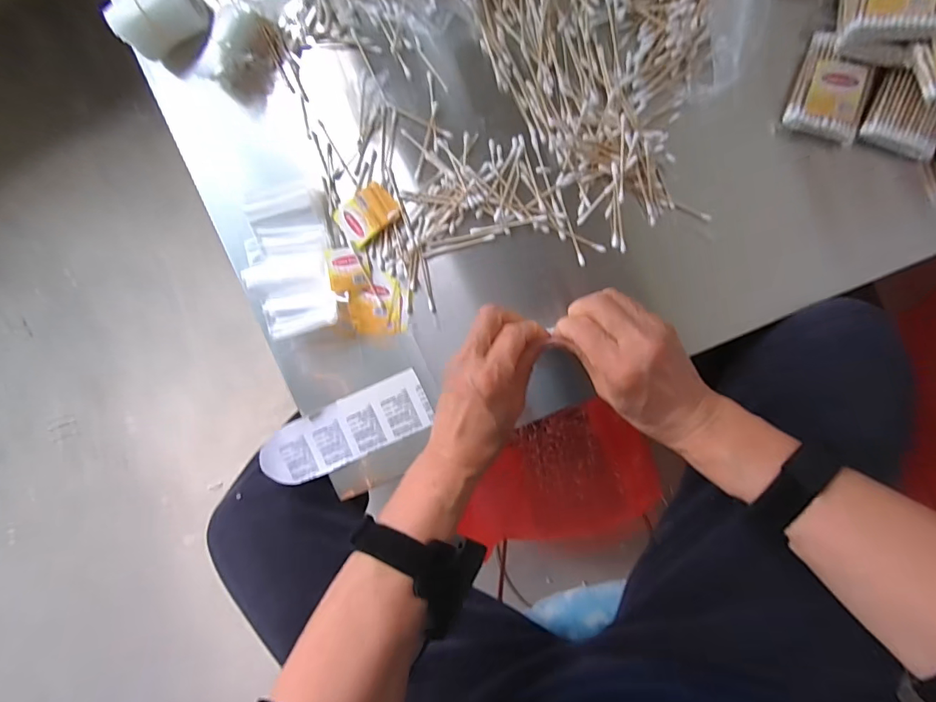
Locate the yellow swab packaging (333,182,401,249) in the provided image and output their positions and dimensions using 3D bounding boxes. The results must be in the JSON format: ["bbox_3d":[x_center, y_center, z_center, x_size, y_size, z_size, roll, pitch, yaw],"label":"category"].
[{"bbox_3d":[-0.096,-0.131,0.448,0.057,0.015,0.042,-36,88,8],"label":"yellow swab packaging"}]

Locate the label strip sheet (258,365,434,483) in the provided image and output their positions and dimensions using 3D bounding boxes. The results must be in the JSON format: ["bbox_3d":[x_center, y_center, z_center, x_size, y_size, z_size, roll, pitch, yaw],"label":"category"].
[{"bbox_3d":[-0.125,0.082,0.477,0.182,0.009,0.061,-26,91,8],"label":"label strip sheet"}]

